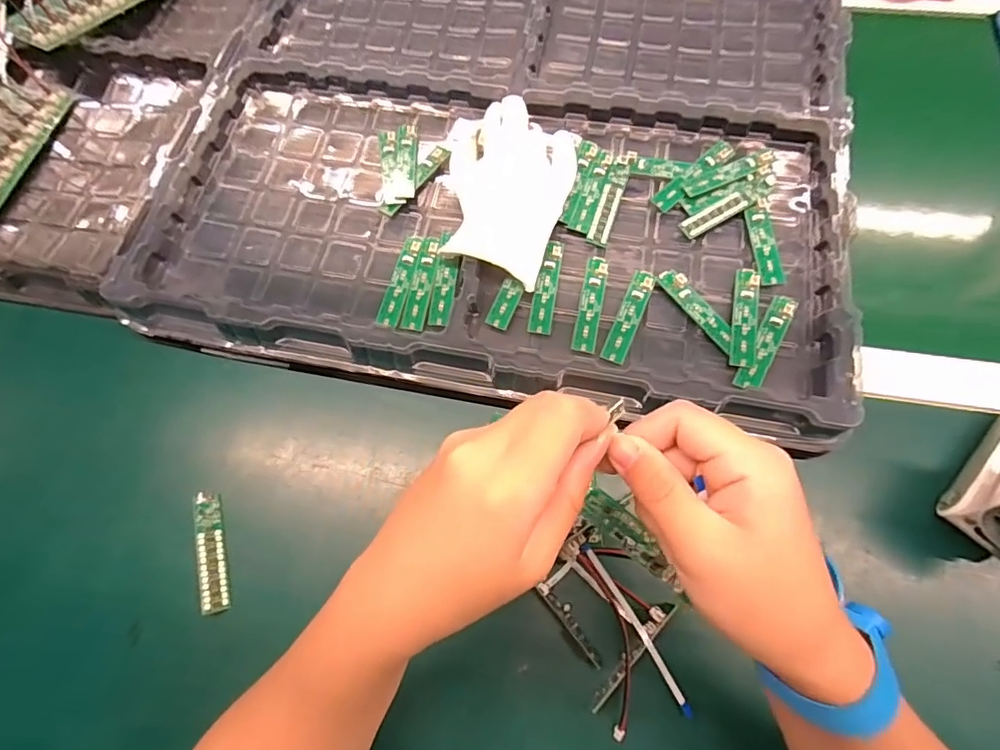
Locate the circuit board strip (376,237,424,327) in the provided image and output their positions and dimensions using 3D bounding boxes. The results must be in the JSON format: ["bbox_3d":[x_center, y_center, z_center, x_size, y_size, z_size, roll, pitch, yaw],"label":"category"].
[{"bbox_3d":[-0.080,-0.076,0.408,0.018,0.004,0.081,12,74,5],"label":"circuit board strip"}]

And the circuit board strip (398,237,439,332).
[{"bbox_3d":[-0.063,-0.073,0.405,0.019,0.005,0.083,8,70,6],"label":"circuit board strip"}]

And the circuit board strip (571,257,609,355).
[{"bbox_3d":[0.071,-0.056,0.394,0.018,0.005,0.083,11,70,7],"label":"circuit board strip"}]

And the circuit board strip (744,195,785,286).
[{"bbox_3d":[0.211,-0.107,0.404,0.019,0.004,0.075,-8,73,15],"label":"circuit board strip"}]

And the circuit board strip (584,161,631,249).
[{"bbox_3d":[0.092,-0.145,0.425,0.017,0.004,0.080,20,78,1],"label":"circuit board strip"}]

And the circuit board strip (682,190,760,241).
[{"bbox_3d":[0.180,-0.134,0.416,0.063,0.004,0.018,-29,74,0],"label":"circuit board strip"}]

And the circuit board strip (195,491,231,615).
[{"bbox_3d":[-0.210,0.127,0.369,0.004,0.020,0.085,-32,65,34],"label":"circuit board strip"}]

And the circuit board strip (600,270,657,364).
[{"bbox_3d":[0.100,-0.046,0.389,0.018,0.004,0.081,22,72,11],"label":"circuit board strip"}]

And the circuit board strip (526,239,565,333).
[{"bbox_3d":[0.037,-0.070,0.402,0.018,0.007,0.081,12,73,-2],"label":"circuit board strip"}]

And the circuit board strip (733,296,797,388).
[{"bbox_3d":[0.198,-0.027,0.373,0.018,0.004,0.084,28,73,13],"label":"circuit board strip"}]

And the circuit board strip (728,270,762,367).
[{"bbox_3d":[0.185,-0.044,0.381,0.018,0.007,0.080,11,70,7],"label":"circuit board strip"}]

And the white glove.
[{"bbox_3d":[-0.002,-0.155,0.418,0.112,0.031,0.149,17,71,9],"label":"white glove"}]

